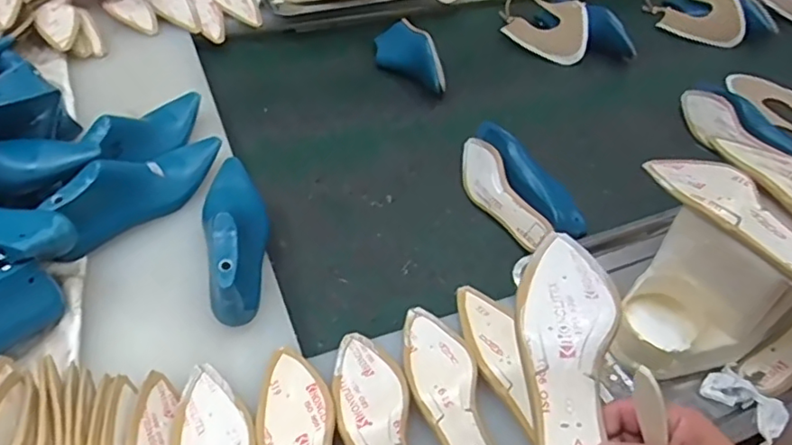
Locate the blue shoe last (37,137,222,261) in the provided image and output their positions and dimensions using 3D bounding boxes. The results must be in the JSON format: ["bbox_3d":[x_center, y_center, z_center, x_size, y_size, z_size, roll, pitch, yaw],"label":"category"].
[{"bbox_3d":[-0.341,-0.056,0.796,0.073,0.090,0.265,28,50,22],"label":"blue shoe last"}]

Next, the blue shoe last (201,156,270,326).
[{"bbox_3d":[-0.206,-0.004,0.747,0.083,0.093,0.270,-8,46,-11],"label":"blue shoe last"}]

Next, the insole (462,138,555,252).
[{"bbox_3d":[0.168,-0.050,0.941,0.045,0.080,0.269,14,33,-48],"label":"insole"}]

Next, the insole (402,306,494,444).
[{"bbox_3d":[0.060,0.190,0.622,0.076,0.032,0.261,-6,46,-10],"label":"insole"}]

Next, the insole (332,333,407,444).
[{"bbox_3d":[-0.015,0.214,0.585,0.076,0.029,0.256,-10,47,-13],"label":"insole"}]

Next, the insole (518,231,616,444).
[{"bbox_3d":[0.130,0.106,0.446,0.070,0.037,0.257,6,53,2],"label":"insole"}]

